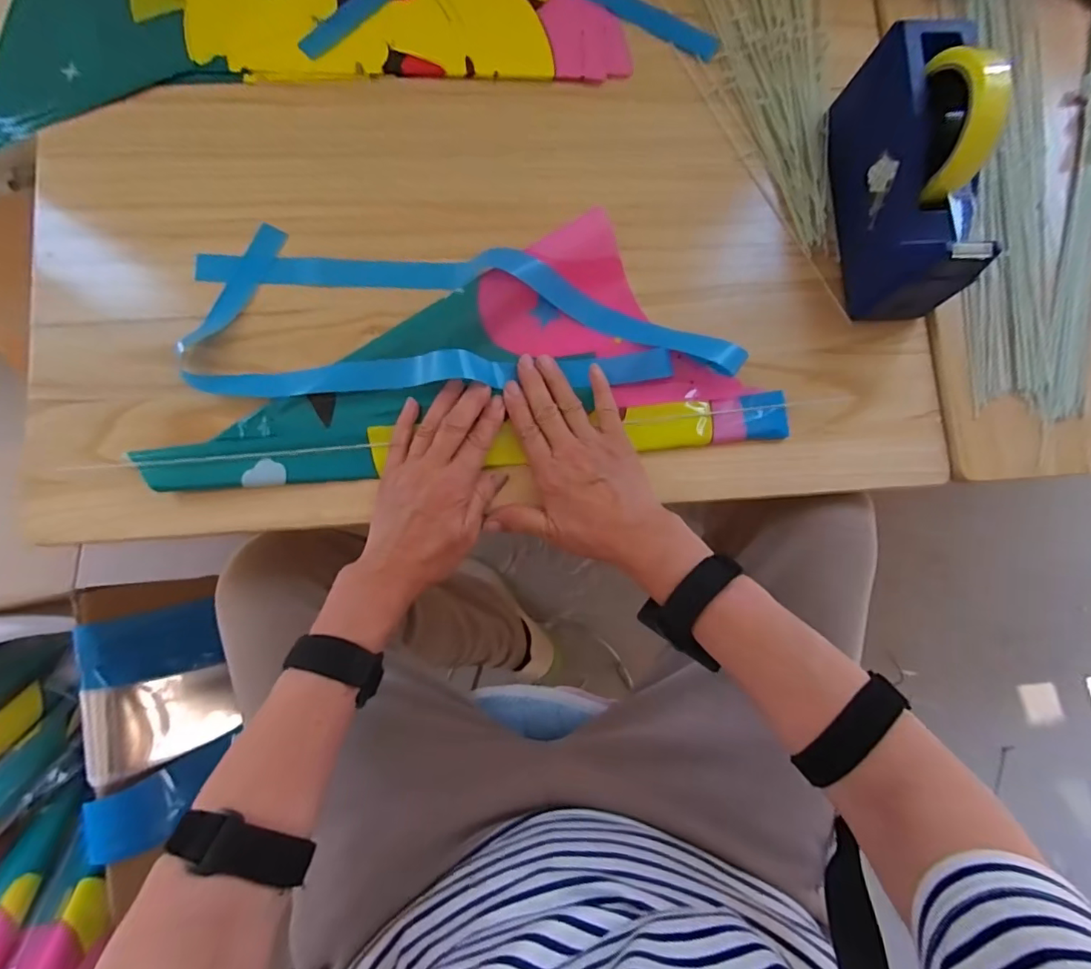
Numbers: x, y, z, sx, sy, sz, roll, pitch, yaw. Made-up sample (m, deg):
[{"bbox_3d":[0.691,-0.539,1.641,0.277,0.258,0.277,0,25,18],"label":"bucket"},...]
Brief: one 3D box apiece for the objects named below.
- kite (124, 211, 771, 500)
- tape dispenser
[{"bbox_3d":[-0.062,-0.116,0.444,0.497,0.032,0.200,-5,84,-3],"label":"kite"},{"bbox_3d":[0.299,-0.252,0.420,0.071,0.118,0.199,-2,83,-3],"label":"tape dispenser"}]

